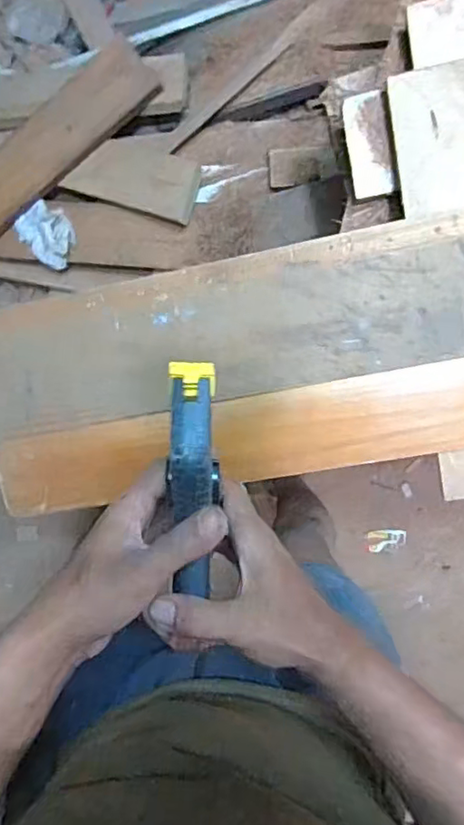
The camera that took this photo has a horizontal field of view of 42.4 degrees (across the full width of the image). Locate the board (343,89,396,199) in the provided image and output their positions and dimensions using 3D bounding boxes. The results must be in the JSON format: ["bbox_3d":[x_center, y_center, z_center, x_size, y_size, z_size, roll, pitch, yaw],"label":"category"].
[{"bbox_3d":[0.143,-0.277,0.619,0.045,0.013,0.100,-3,108,28],"label":"board"}]

